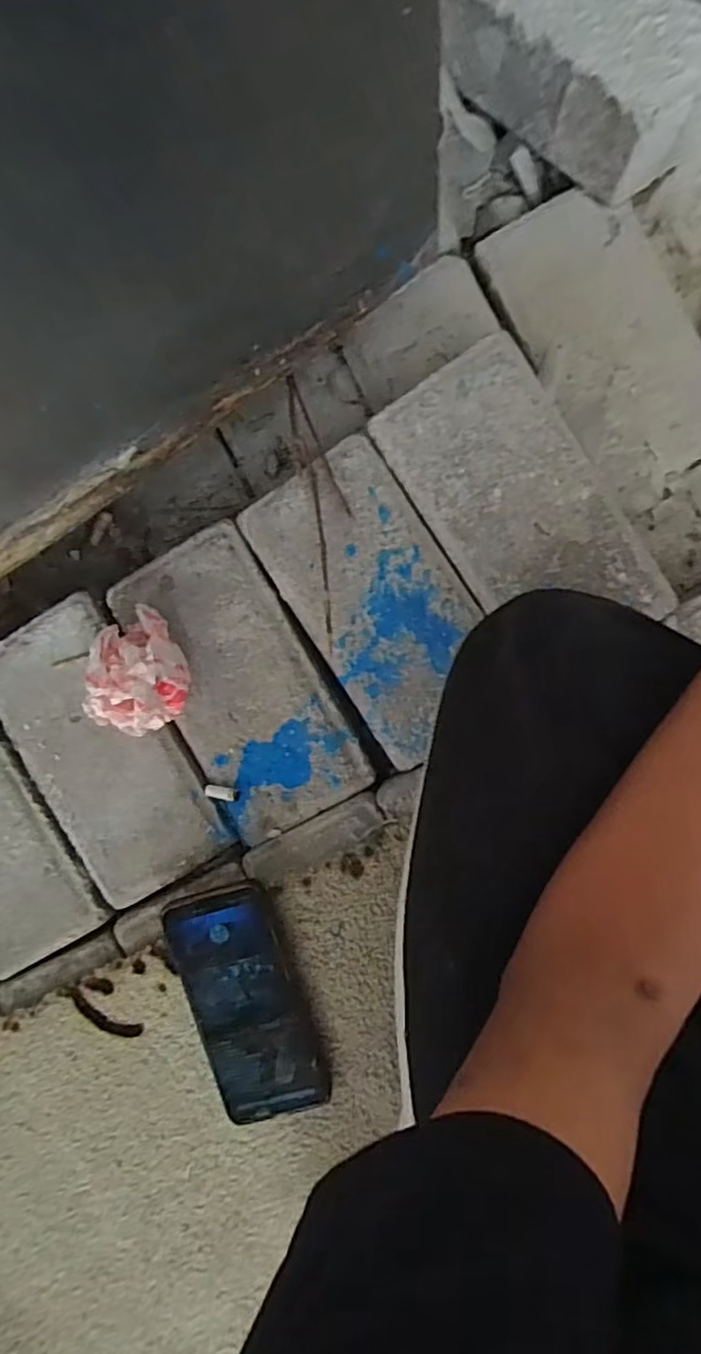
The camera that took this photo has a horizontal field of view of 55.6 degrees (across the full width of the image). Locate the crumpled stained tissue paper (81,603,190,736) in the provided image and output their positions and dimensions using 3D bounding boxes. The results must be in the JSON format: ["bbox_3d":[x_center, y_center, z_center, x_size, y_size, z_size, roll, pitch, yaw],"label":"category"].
[{"bbox_3d":[-0.135,-0.004,0.428,0.053,0.062,0.077,13,95,5],"label":"crumpled stained tissue paper"}]

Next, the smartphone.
[{"bbox_3d":[-0.069,0.219,0.446,0.073,0.007,0.161,-17,95,0],"label":"smartphone"}]

